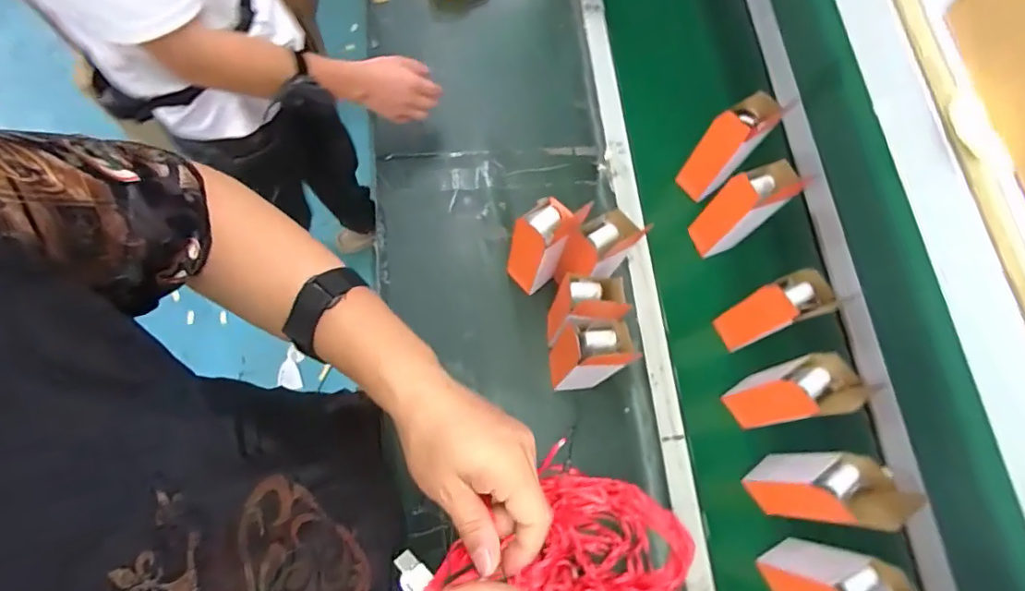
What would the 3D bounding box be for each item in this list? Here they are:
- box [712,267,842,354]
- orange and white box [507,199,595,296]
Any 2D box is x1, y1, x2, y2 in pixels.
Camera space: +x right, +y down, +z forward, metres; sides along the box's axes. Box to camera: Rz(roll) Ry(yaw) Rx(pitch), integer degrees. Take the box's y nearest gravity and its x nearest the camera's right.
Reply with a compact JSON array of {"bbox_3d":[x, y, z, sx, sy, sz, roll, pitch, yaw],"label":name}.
[{"bbox_3d":[0.378,0.026,0.774,0.083,0.184,0.063,-20,73,-9],"label":"box"},{"bbox_3d":[0.043,-0.070,0.776,0.087,0.194,0.068,-37,77,-13],"label":"orange and white box"}]

